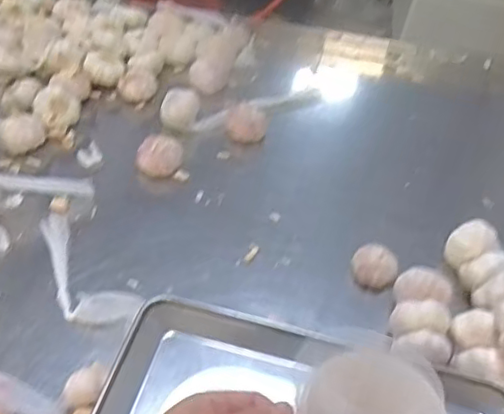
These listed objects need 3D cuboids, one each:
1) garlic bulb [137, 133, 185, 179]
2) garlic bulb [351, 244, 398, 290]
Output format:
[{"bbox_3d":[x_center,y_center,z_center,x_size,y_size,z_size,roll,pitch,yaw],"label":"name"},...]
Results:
[{"bbox_3d":[-0.122,-0.067,0.830,0.063,0.038,0.056,-6,48,-8],"label":"garlic bulb"},{"bbox_3d":[0.142,0.067,0.727,0.054,0.038,0.045,20,50,15],"label":"garlic bulb"}]

